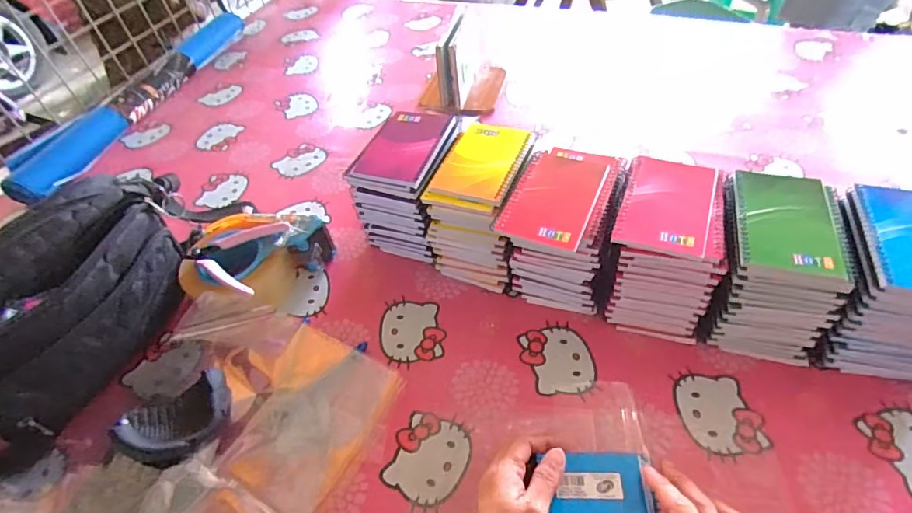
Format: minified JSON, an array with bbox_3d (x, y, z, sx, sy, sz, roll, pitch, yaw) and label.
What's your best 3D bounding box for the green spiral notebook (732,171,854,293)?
[{"bbox_3d":[0.309,-0.029,0.464,0.083,0.014,0.137,9,51,13],"label":"green spiral notebook"}]

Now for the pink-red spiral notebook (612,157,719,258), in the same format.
[{"bbox_3d":[0.211,-0.054,0.491,0.082,0.012,0.124,14,52,17],"label":"pink-red spiral notebook"}]

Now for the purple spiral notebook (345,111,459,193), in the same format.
[{"bbox_3d":[-0.061,-0.135,0.595,0.088,0.015,0.141,15,52,18],"label":"purple spiral notebook"}]

